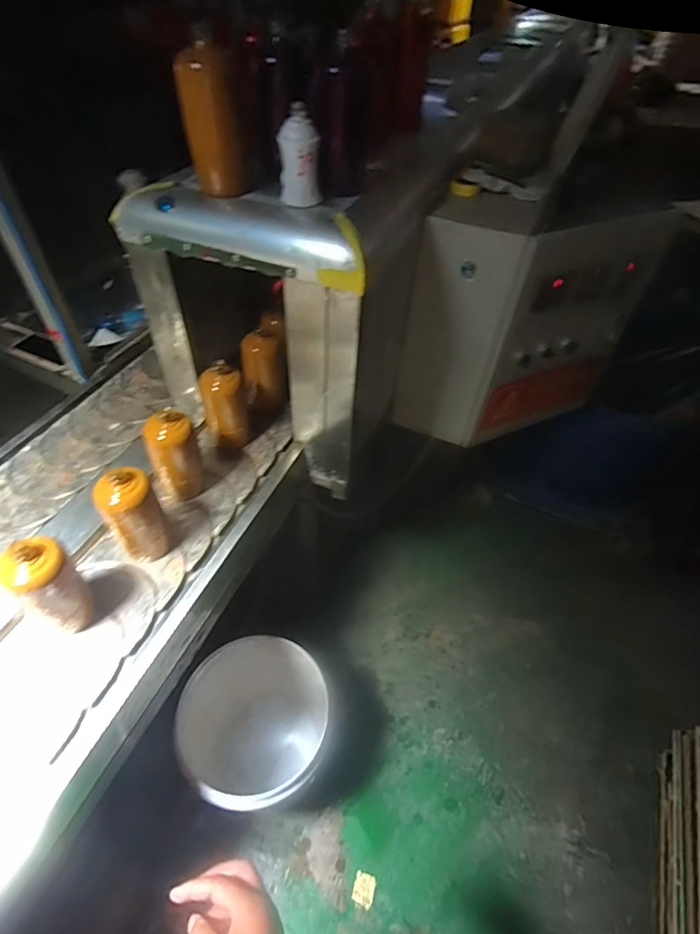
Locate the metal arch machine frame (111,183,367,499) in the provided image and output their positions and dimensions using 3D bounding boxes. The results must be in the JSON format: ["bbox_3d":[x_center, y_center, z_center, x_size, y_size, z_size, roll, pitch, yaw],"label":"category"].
[{"bbox_3d":[-0.162,-0.221,0.889,0.411,0.497,0.121,19,54,16],"label":"metal arch machine frame"}]

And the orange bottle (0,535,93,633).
[{"bbox_3d":[-0.417,0.165,0.677,0.077,0.176,0.075,33,59,25],"label":"orange bottle"}]

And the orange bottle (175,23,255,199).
[{"bbox_3d":[-0.188,-0.490,0.687,0.071,0.171,0.080,7,51,7],"label":"orange bottle"}]

